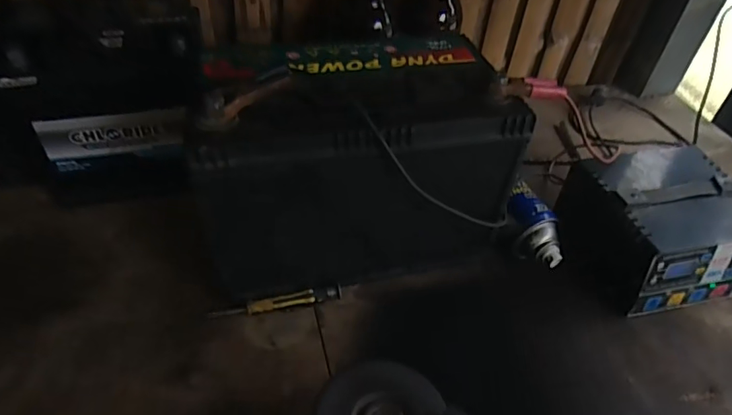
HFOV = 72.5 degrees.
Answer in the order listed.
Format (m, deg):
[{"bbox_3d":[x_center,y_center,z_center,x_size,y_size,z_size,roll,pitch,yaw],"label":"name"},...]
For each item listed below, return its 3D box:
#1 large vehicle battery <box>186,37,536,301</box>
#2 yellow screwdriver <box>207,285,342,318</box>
[{"bbox_3d":[-0.014,-0.046,0.514,0.293,0.203,0.169,-8,45,-13],"label":"large vehicle battery"},{"bbox_3d":[-0.089,0.098,0.512,0.130,0.014,0.013,-7,45,-13],"label":"yellow screwdriver"}]

